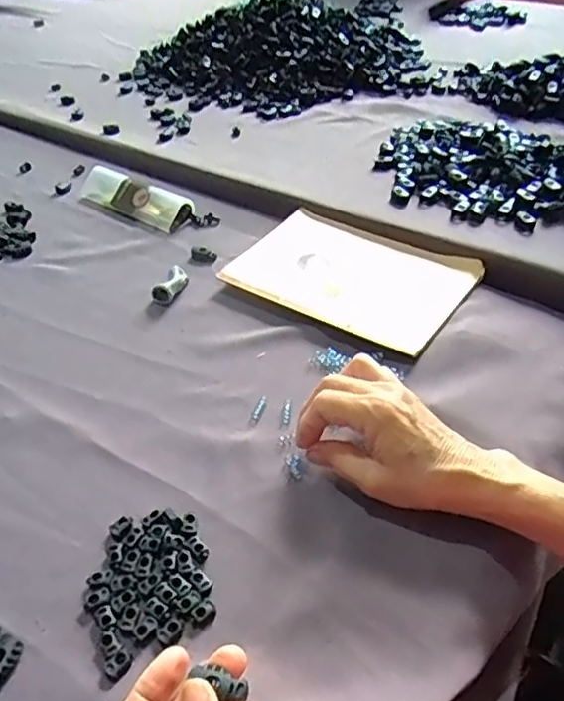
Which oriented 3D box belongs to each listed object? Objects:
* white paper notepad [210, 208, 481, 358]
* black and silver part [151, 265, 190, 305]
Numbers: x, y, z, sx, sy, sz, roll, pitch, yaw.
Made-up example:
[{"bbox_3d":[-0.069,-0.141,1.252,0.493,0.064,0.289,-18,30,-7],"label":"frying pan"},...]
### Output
[{"bbox_3d":[0.061,-0.070,0.557,0.203,0.013,0.131,24,50,28],"label":"white paper notepad"},{"bbox_3d":[-0.105,-0.064,0.571,0.026,0.021,0.046,13,46,18],"label":"black and silver part"}]

